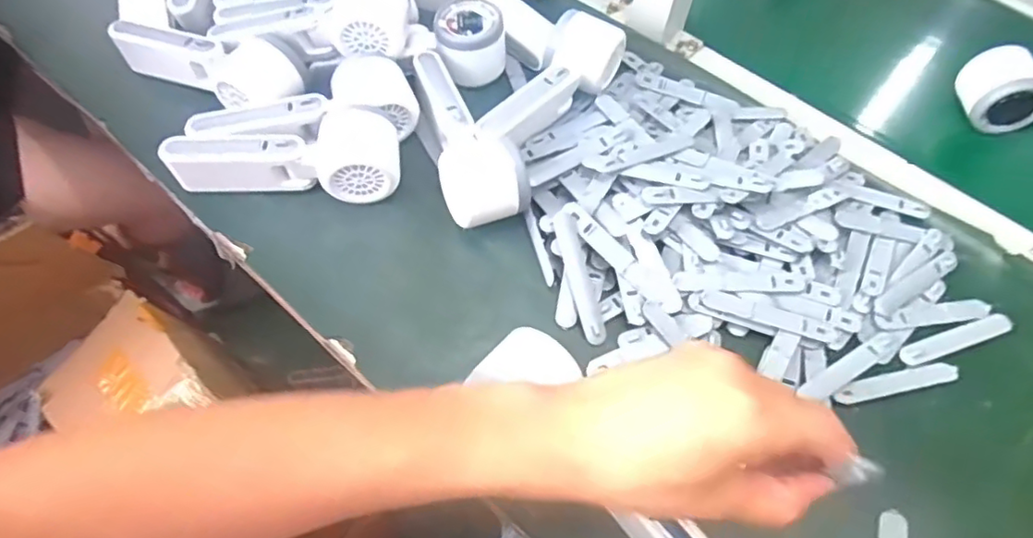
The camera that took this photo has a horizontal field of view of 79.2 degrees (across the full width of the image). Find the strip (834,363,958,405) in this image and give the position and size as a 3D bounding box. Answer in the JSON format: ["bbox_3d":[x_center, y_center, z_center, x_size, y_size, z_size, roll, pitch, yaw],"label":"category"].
[{"bbox_3d":[0.262,0.079,0.431,0.092,0.005,0.013,-10,61,-10],"label":"strip"}]

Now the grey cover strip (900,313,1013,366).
[{"bbox_3d":[0.317,0.050,0.450,0.092,0.007,0.016,-15,62,-13],"label":"grey cover strip"}]

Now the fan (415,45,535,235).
[{"bbox_3d":[-0.046,-0.106,0.484,0.054,0.043,0.165,-20,63,-15],"label":"fan"}]

